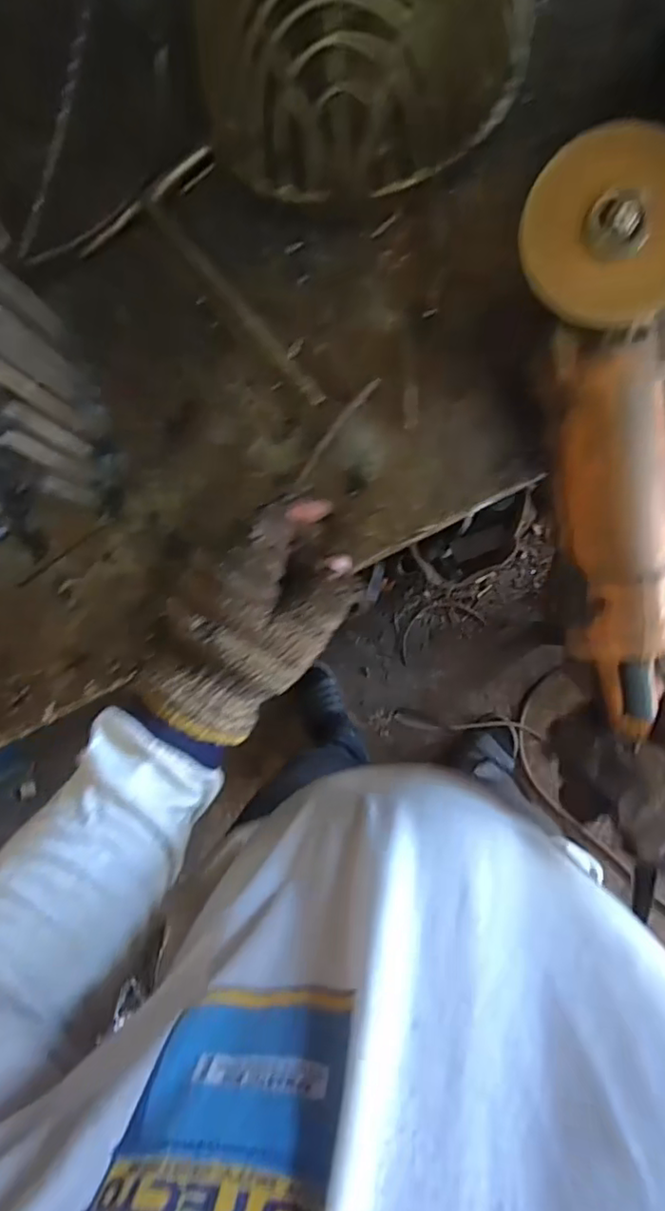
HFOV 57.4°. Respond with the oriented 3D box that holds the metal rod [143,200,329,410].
[{"bbox_3d":[-0.074,-0.225,0.448,0.011,0.011,0.207,-40,83,4],"label":"metal rod"}]

